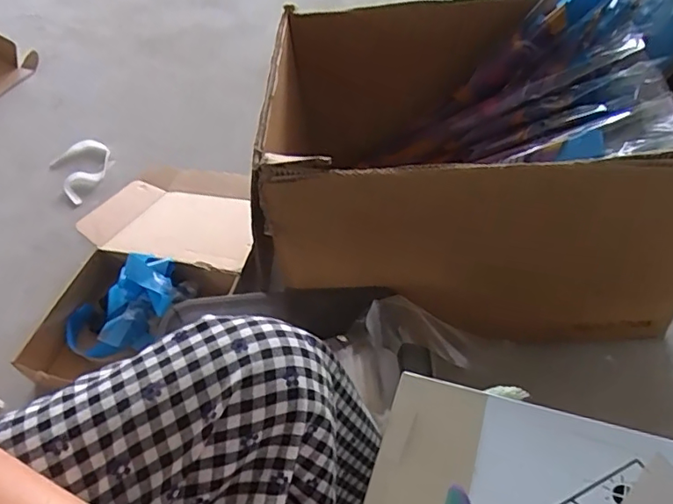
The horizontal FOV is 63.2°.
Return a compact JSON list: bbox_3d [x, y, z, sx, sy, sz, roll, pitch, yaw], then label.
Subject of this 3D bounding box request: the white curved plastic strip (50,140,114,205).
[{"bbox_3d":[-0.641,-0.219,1.387,0.139,0.031,0.220,-32,56,-18],"label":"white curved plastic strip"}]

